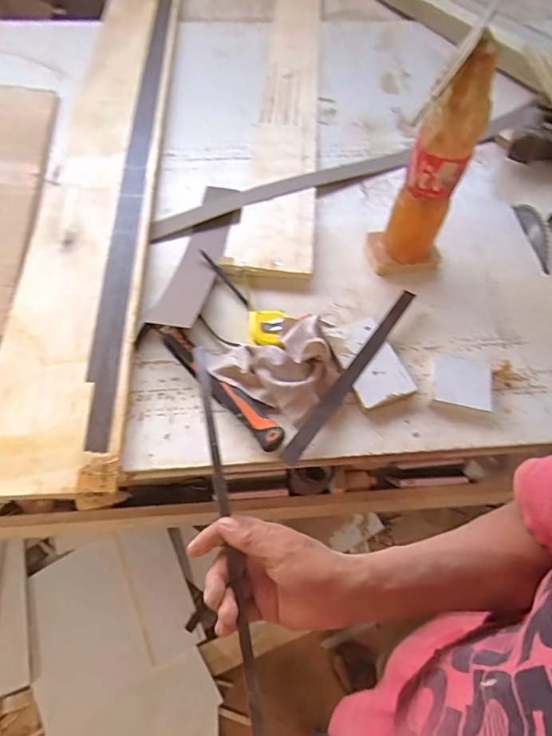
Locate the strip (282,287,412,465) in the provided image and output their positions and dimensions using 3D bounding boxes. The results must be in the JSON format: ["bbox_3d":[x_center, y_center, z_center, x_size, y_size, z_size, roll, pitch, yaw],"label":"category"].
[{"bbox_3d":[0.111,-0.001,0.651,0.021,0.011,0.334,32,62,17],"label":"strip"}]

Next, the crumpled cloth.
[{"bbox_3d":[0.012,-0.016,0.640,0.145,0.043,0.148,31,62,16],"label":"crumpled cloth"}]

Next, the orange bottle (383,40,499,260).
[{"bbox_3d":[0.224,-0.274,0.657,0.079,0.323,0.082,17,59,9],"label":"orange bottle"}]

